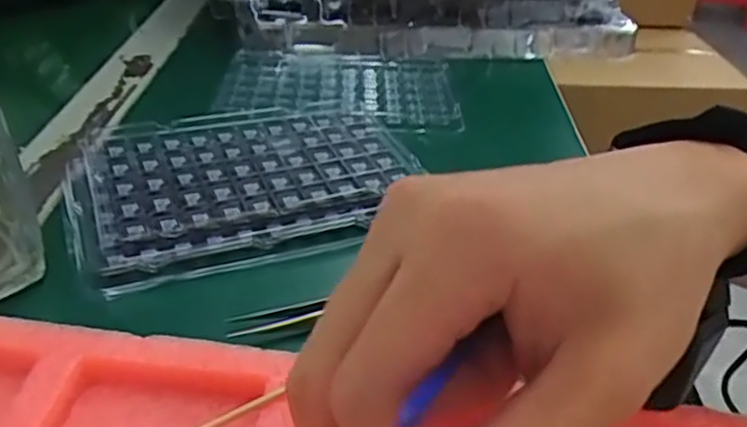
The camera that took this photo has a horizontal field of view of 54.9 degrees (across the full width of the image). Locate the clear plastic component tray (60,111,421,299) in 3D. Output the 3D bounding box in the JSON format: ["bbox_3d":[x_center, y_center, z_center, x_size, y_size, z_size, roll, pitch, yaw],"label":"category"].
[{"bbox_3d":[-0.068,-0.019,0.389,0.176,0.017,0.123,-11,35,-21],"label":"clear plastic component tray"}]

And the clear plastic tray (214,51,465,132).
[{"bbox_3d":[-0.024,-0.089,0.508,0.162,0.015,0.126,0,33,-4],"label":"clear plastic tray"}]

